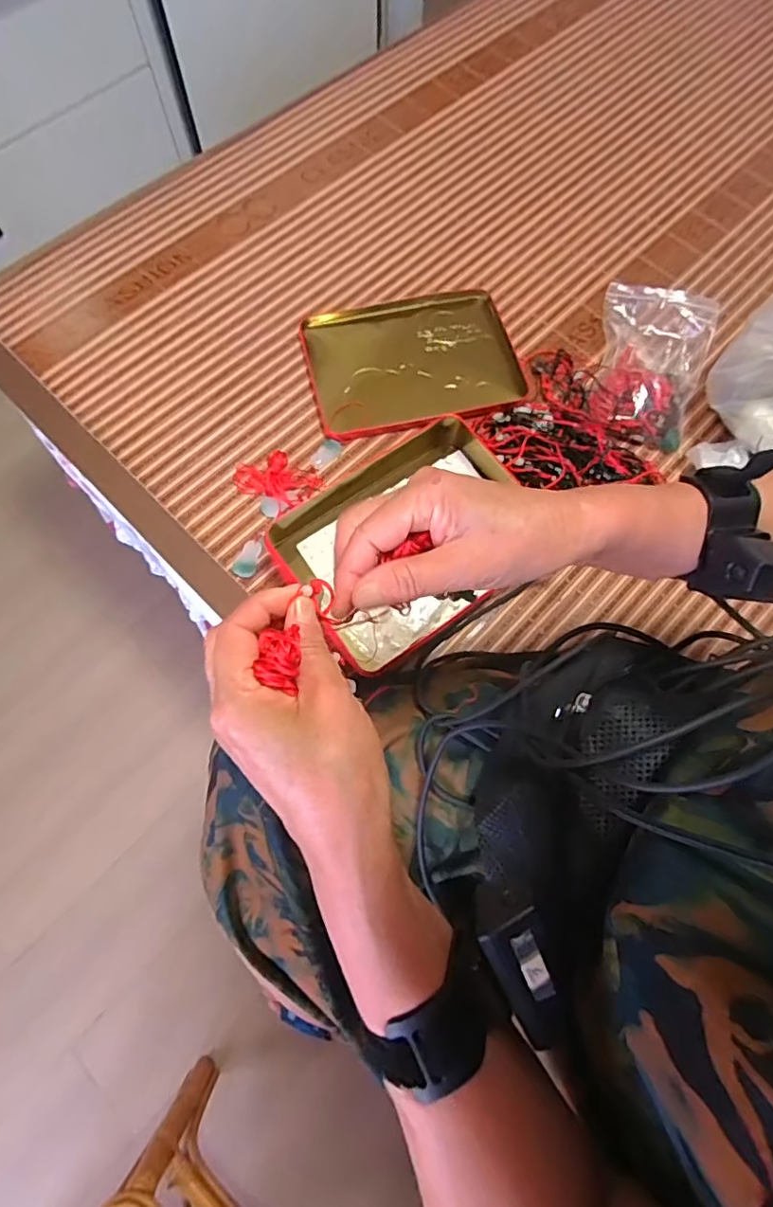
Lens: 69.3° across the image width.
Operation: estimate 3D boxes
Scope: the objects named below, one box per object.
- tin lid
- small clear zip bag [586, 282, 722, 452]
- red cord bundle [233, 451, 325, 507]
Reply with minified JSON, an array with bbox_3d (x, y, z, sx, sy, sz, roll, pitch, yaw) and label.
[{"bbox_3d":[0.031,-0.292,0.670,0.243,0.013,0.182,-12,71,-3],"label":"tin lid"},{"bbox_3d":[0.303,-0.276,0.645,0.123,0.053,0.180,15,72,6],"label":"small clear zip bag"},{"bbox_3d":[-0.118,-0.139,0.613,0.094,0.014,0.057,23,73,8],"label":"red cord bundle"}]

